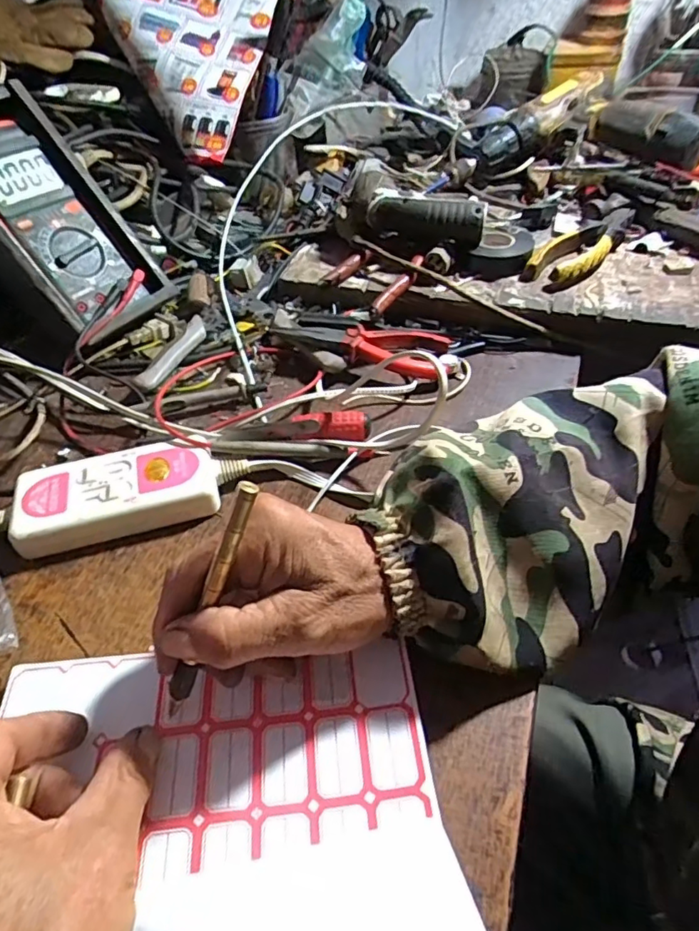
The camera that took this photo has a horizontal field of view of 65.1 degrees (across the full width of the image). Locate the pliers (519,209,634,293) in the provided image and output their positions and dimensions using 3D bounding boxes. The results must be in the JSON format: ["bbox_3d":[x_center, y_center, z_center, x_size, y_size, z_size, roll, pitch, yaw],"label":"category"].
[{"bbox_3d":[0.225,-0.214,0.527,0.053,0.019,0.163,32,57,28],"label":"pliers"}]

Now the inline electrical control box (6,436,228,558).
[{"bbox_3d":[-0.149,0.018,0.356,0.121,0.024,0.058,-15,49,-10],"label":"inline electrical control box"}]

